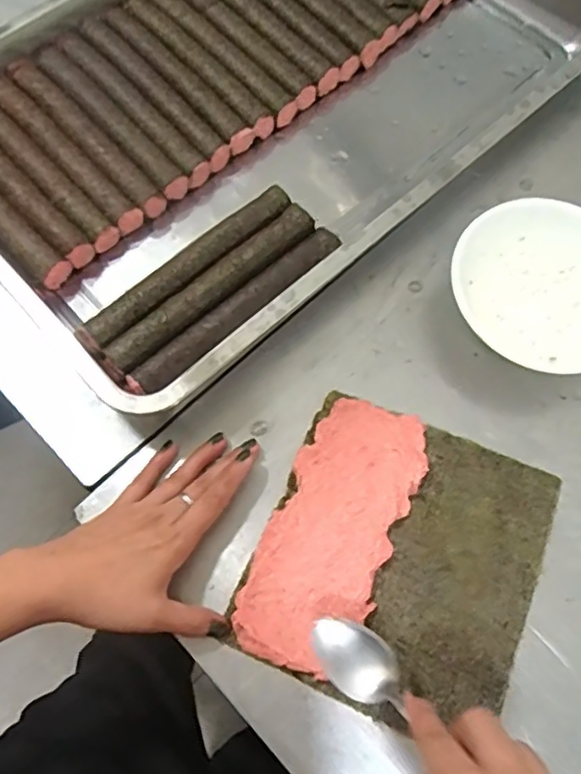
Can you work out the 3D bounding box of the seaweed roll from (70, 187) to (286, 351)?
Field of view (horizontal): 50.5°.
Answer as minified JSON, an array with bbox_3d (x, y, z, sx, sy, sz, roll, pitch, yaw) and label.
[{"bbox_3d":[-0.082,-0.095,0.503,0.204,0.030,0.026,-40,73,-14],"label":"seaweed roll"}]

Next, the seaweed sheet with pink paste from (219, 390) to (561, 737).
[{"bbox_3d":[0.075,0.118,0.426,0.180,0.012,0.196,22,70,9],"label":"seaweed sheet with pink paste"}]

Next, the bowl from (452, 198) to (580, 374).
[{"bbox_3d":[0.202,-0.079,0.489,0.141,0.048,0.132,0,68,0],"label":"bowl"}]

